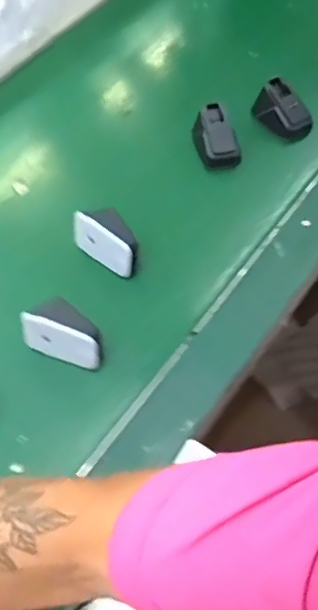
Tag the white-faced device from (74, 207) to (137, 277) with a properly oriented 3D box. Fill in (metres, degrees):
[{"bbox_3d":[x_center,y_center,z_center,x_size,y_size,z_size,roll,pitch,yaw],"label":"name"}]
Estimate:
[{"bbox_3d":[-0.048,-0.063,0.540,0.073,0.052,0.028,34,65,21],"label":"white-faced device"}]

